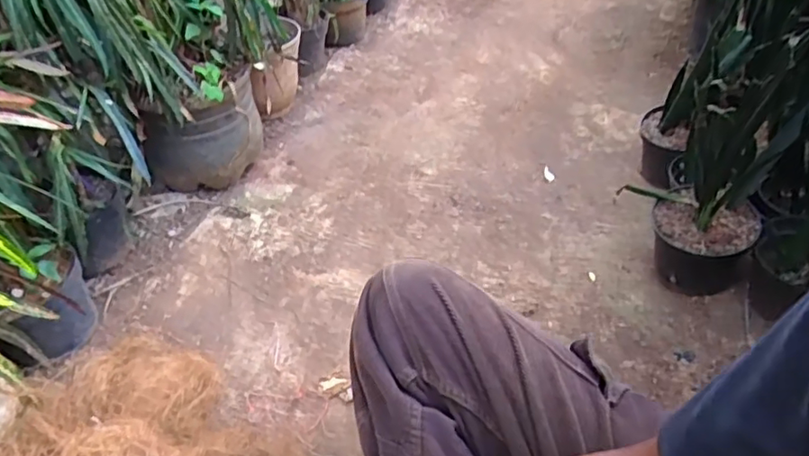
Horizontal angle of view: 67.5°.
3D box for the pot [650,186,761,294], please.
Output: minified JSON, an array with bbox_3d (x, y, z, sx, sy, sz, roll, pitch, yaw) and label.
[{"bbox_3d":[0.428,0.029,0.895,0.131,0.136,0.122,-4,42,3],"label":"pot"}]

